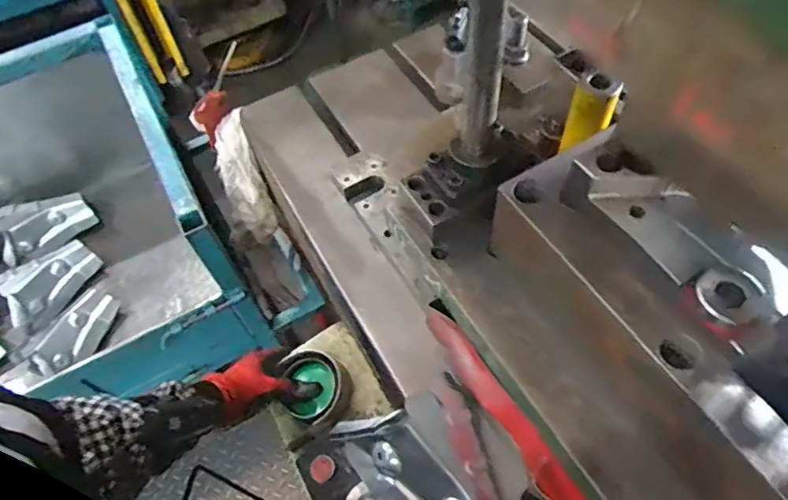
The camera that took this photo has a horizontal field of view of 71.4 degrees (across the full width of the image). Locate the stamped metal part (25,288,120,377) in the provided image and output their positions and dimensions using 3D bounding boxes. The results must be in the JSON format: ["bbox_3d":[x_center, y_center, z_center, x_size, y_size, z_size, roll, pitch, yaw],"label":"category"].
[{"bbox_3d":[-0.688,0.170,1.177,0.098,0.083,0.197,16,58,15],"label":"stamped metal part"}]

